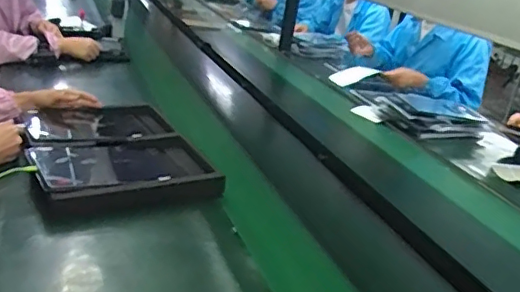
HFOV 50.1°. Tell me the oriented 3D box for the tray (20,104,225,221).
[{"bbox_3d":[-0.290,0.004,1.089,0.298,0.056,0.463,-3,25,-29],"label":"tray"}]

